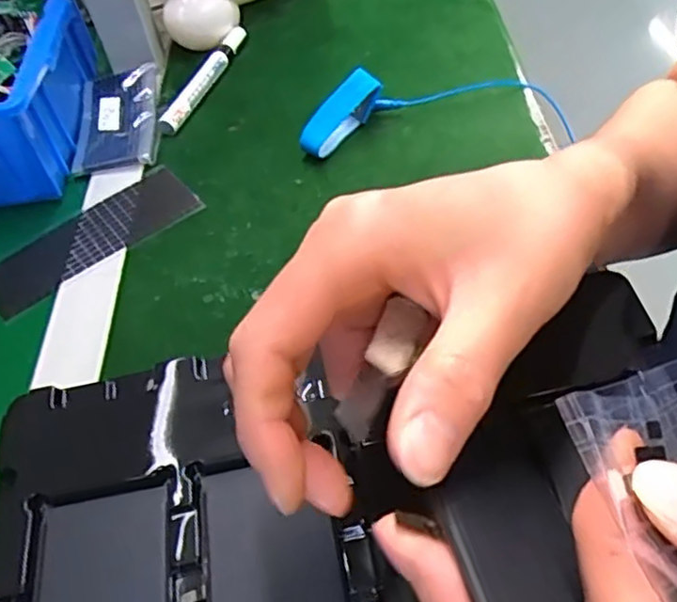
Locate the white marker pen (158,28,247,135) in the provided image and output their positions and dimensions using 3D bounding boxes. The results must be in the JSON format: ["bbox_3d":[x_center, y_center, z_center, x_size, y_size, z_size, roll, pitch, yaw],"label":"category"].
[{"bbox_3d":[-0.111,-0.188,0.546,0.018,0.017,0.145,10,53,16],"label":"white marker pen"}]

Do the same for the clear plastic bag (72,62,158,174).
[{"bbox_3d":[-0.177,-0.144,0.516,0.067,0.026,0.104,-7,50,2],"label":"clear plastic bag"}]

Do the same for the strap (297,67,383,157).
[{"bbox_3d":[0.003,-0.135,0.470,0.015,0.042,0.071,34,62,30],"label":"strap"}]

